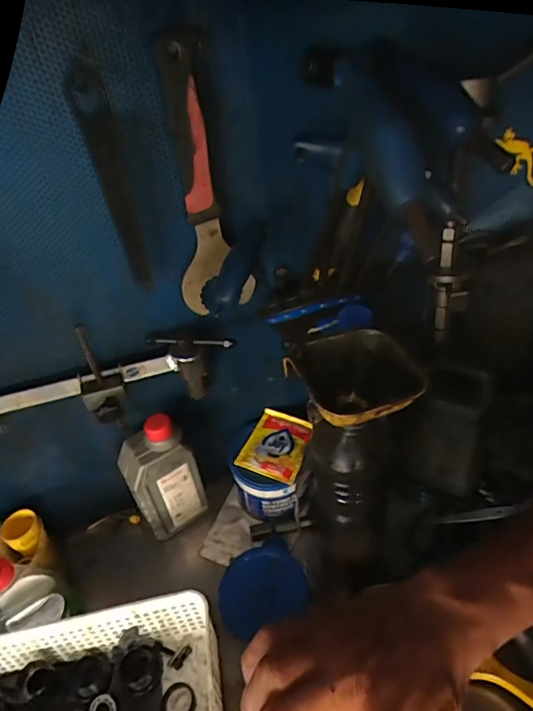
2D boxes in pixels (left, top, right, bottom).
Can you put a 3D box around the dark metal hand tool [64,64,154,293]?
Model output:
[{"bbox_3d":[-0.134,-0.145,0.410,0.029,0.186,0.017,-20,42,-13],"label":"dark metal hand tool"}]

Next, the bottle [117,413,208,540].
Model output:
[{"bbox_3d":[-0.129,0.150,0.585,0.085,0.170,0.055,-22,42,-16],"label":"bottle"}]

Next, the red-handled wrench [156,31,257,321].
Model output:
[{"bbox_3d":[-0.055,-0.149,0.429,0.068,0.242,0.018,-10,40,-2],"label":"red-handled wrench"}]

